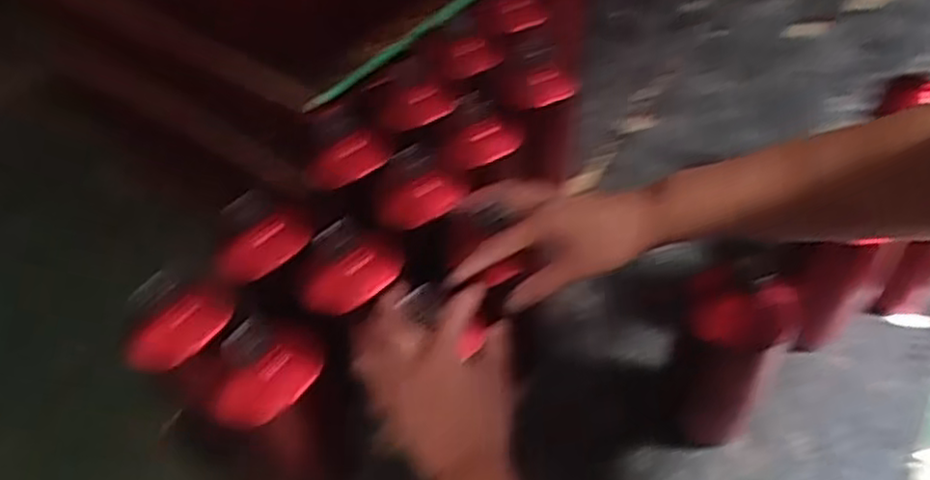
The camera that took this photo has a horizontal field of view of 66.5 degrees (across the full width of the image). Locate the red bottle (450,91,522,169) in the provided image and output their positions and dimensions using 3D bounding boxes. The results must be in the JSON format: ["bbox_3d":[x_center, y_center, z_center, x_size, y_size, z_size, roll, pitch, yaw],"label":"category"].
[{"bbox_3d":[0.022,-0.094,0.677,0.078,0.025,0.032,-21,43,-21],"label":"red bottle"}]

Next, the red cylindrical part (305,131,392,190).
[{"bbox_3d":[-0.118,-0.082,0.697,0.085,0.042,0.037,-26,46,10],"label":"red cylindrical part"}]

